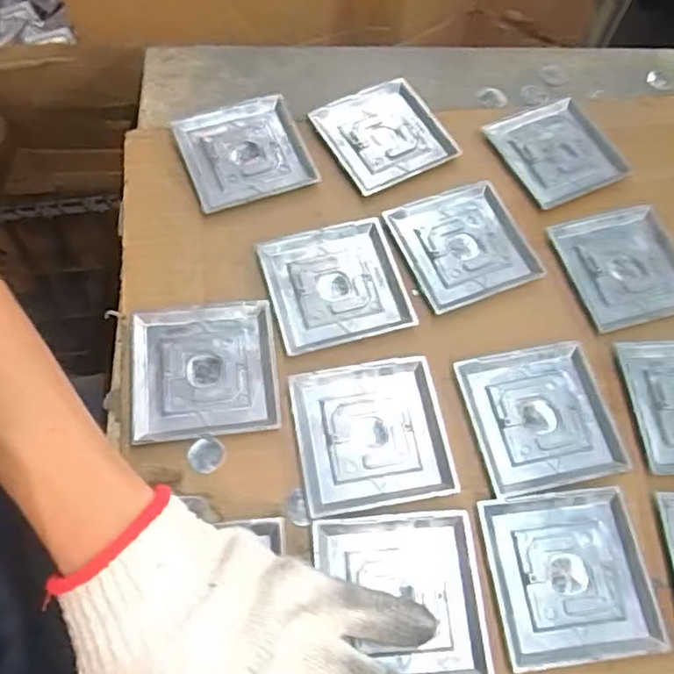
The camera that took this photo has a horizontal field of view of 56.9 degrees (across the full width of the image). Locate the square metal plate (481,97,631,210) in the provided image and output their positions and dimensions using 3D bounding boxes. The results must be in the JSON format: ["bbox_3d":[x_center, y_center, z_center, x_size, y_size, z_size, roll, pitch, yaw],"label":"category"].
[{"bbox_3d":[0.175,-0.150,0.500,0.085,0.005,0.088,-22,67,-13],"label":"square metal plate"}]

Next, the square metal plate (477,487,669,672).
[{"bbox_3d":[0.135,0.137,0.359,0.091,0.004,0.089,-5,64,-6],"label":"square metal plate"}]

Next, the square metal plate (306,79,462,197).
[{"bbox_3d":[0.037,-0.162,0.494,0.088,0.008,0.088,-26,68,-15],"label":"square metal plate"}]

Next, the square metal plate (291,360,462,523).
[{"bbox_3d":[0.022,0.060,0.386,0.091,0.004,0.090,-8,65,-7],"label":"square metal plate"}]

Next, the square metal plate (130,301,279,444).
[{"bbox_3d":[-0.087,0.021,0.402,0.091,0.005,0.089,-6,64,-6],"label":"square metal plate"}]

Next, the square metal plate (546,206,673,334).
[{"bbox_3d":[0.210,-0.052,0.453,0.089,0.005,0.089,-15,66,-10],"label":"square metal plate"}]

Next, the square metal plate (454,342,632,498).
[{"bbox_3d":[0.132,0.050,0.401,0.092,0.004,0.089,-10,65,-8],"label":"square metal plate"}]

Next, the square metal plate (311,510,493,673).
[{"bbox_3d":[0.036,0.146,0.347,0.091,0.007,0.089,-3,64,-5],"label":"square metal plate"}]

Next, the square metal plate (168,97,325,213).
[{"bbox_3d":[-0.071,-0.142,0.479,0.092,0.012,0.084,-19,66,-12],"label":"square metal plate"}]

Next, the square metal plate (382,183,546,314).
[{"bbox_3d":[0.093,-0.068,0.456,0.090,0.007,0.088,-19,66,-12],"label":"square metal plate"}]

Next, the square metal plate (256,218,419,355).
[{"bbox_3d":[-0.001,-0.036,0.435,0.091,0.007,0.087,-14,65,-10],"label":"square metal plate"}]

